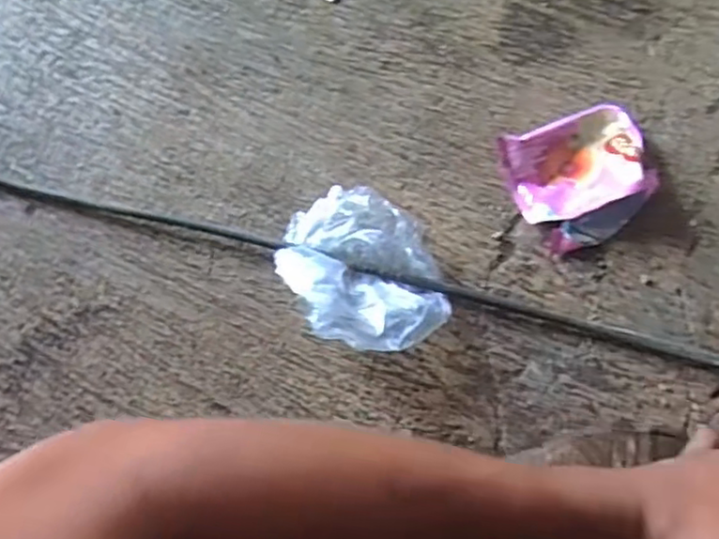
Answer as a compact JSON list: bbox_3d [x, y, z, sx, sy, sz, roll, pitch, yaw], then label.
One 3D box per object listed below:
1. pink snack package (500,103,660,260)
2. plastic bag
[{"bbox_3d":[0.244,-0.104,0.691,0.162,0.036,0.144,-22,68,-8],"label":"pink snack package"},{"bbox_3d":[0.000,0.000,0.647,0.143,0.055,0.184,-28,68,-10],"label":"plastic bag"}]

